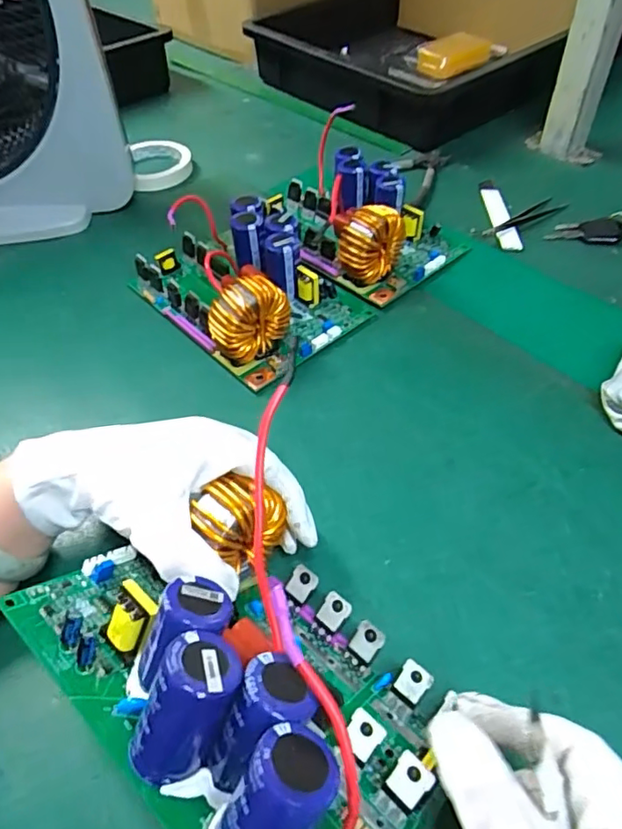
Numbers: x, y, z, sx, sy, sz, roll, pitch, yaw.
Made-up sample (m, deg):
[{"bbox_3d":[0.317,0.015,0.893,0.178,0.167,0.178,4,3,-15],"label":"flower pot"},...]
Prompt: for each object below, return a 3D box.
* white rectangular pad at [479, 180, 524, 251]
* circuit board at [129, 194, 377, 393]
[{"bbox_3d":[0.205,-0.216,0.613,0.028,0.009,0.129,1,49,3],"label":"white rectangular pad"},{"bbox_3d":[-0.061,-0.121,0.504,0.134,0.068,0.189,-37,57,-26],"label":"circuit board"}]

